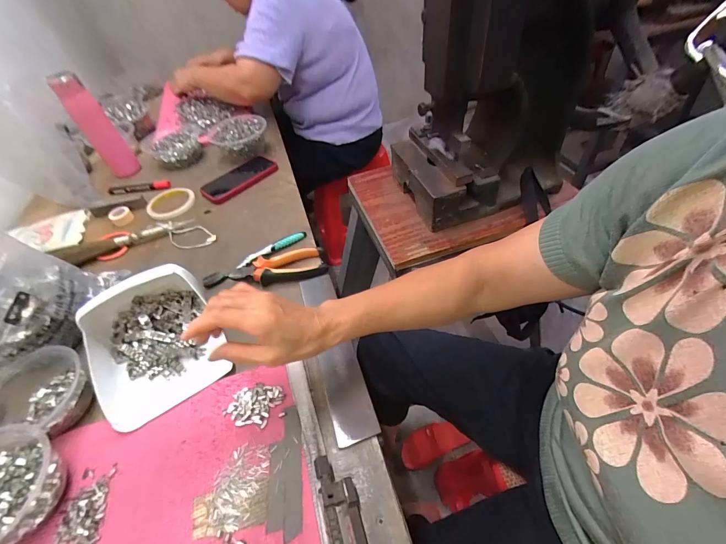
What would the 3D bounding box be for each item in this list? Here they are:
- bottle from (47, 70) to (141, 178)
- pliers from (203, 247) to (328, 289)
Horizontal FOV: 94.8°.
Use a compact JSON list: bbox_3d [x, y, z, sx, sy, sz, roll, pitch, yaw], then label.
[{"bbox_3d":[-0.596,-0.325,0.757,0.050,0.210,0.063,17,53,22],"label":"bottle"},{"bbox_3d":[-0.159,-0.003,0.546,0.194,0.033,0.062,-11,48,-1],"label":"pliers"}]

